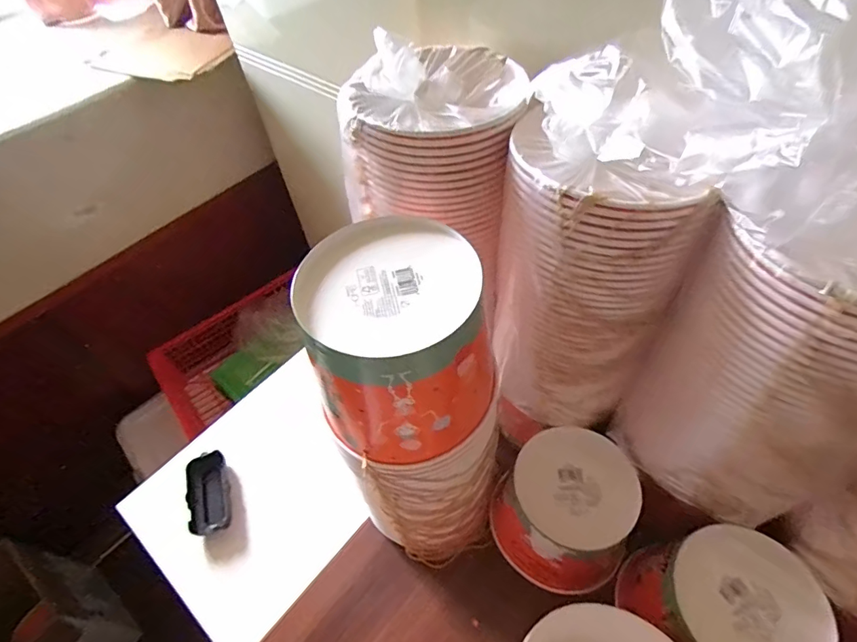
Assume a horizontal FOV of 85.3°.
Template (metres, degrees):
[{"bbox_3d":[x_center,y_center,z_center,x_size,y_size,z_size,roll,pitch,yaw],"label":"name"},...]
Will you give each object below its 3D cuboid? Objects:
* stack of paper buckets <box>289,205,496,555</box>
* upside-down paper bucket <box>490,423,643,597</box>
[{"bbox_3d":[-0.013,0.108,0.475,0.136,0.405,0.160,-11,51,-2],"label":"stack of paper buckets"},{"bbox_3d":[0.158,0.218,0.528,0.135,0.127,0.138,-3,52,4],"label":"upside-down paper bucket"}]

